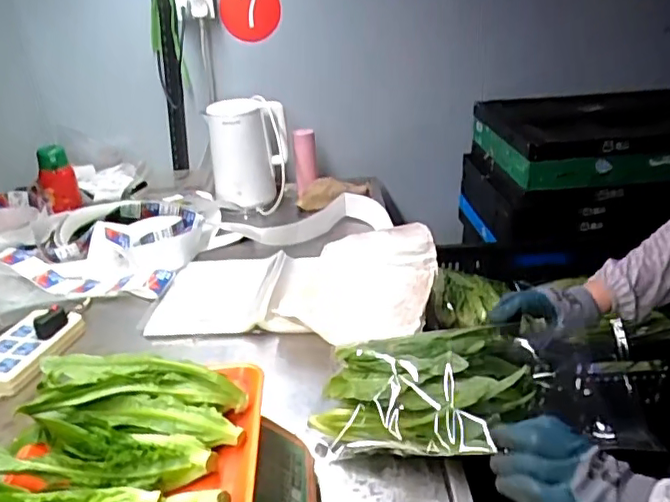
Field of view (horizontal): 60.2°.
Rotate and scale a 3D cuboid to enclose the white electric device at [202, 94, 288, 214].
[{"bbox_3d":[-0.204,-0.235,1.359,0.163,0.236,0.119,-11,26,-19],"label":"white electric device"}]

